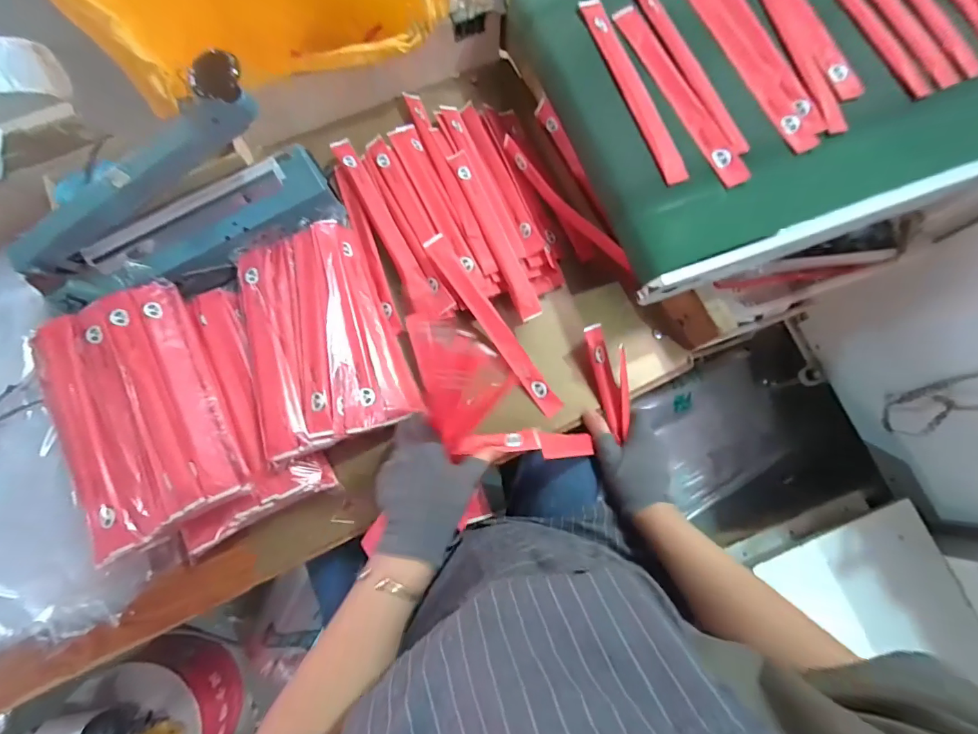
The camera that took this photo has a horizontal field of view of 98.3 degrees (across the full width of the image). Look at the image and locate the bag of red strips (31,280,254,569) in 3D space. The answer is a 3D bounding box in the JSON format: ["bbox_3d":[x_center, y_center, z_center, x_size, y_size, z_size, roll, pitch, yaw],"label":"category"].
[{"bbox_3d":[-0.344,0.043,0.414,0.146,0.031,0.235,-28,78,-8],"label":"bag of red strips"}]

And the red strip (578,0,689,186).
[{"bbox_3d":[0.150,-0.294,0.445,0.021,0.012,0.232,-20,77,-6],"label":"red strip"}]

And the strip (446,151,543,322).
[{"bbox_3d":[0.004,-0.163,0.498,0.023,0.014,0.237,-22,77,-7],"label":"strip"}]

